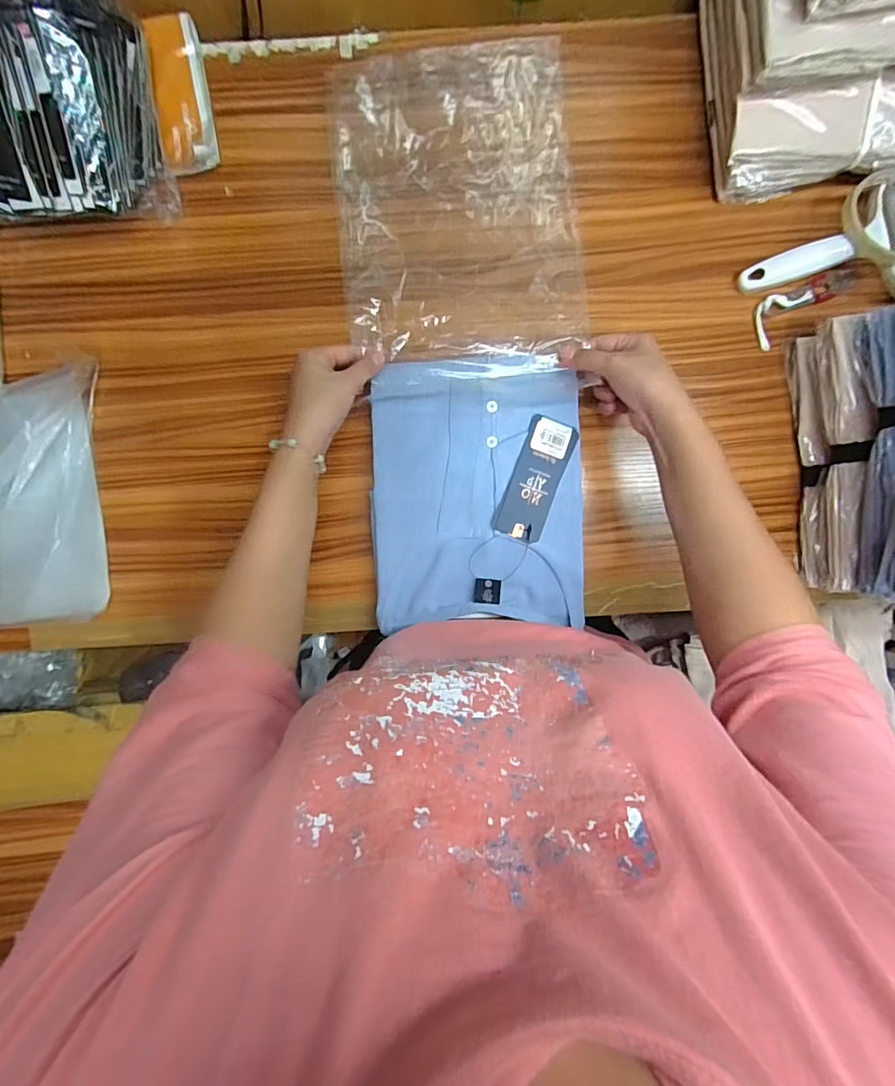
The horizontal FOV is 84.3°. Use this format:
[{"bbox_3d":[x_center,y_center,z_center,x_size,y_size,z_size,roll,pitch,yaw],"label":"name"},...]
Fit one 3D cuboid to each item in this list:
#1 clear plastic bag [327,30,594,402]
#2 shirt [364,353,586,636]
[{"bbox_3d":[0.008,-0.307,0.466,0.215,0.028,0.323,-5,91,-1],"label":"clear plastic bag"},{"bbox_3d":[0.030,-0.047,0.482,0.202,0.020,0.251,-1,91,-1],"label":"shirt"}]

